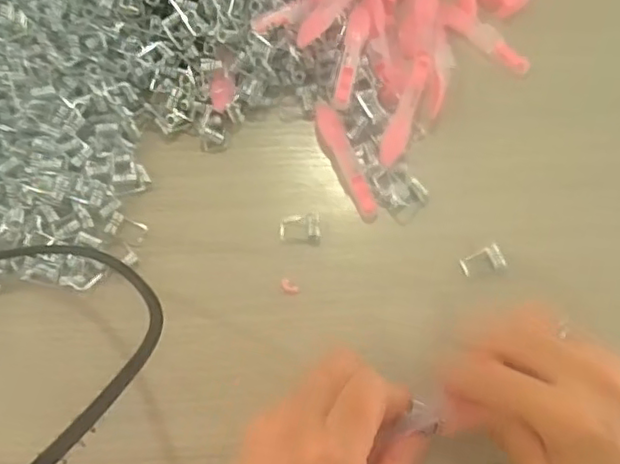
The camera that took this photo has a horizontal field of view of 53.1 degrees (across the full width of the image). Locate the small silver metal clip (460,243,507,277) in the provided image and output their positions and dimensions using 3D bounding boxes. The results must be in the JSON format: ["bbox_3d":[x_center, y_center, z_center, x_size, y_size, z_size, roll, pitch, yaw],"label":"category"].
[{"bbox_3d":[0.096,0.016,0.345,0.023,0.004,0.014,-14,68,-5],"label":"small silver metal clip"}]

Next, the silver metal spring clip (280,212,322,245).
[{"bbox_3d":[-0.006,-0.002,0.357,0.023,0.004,0.018,-7,67,-2],"label":"silver metal spring clip"}]

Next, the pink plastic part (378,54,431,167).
[{"bbox_3d":[0.059,-0.075,0.377,0.014,0.010,0.081,21,69,10],"label":"pink plastic part"}]

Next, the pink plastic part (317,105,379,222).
[{"bbox_3d":[0.021,-0.042,0.370,0.015,0.007,0.078,-21,69,-7],"label":"pink plastic part"}]

